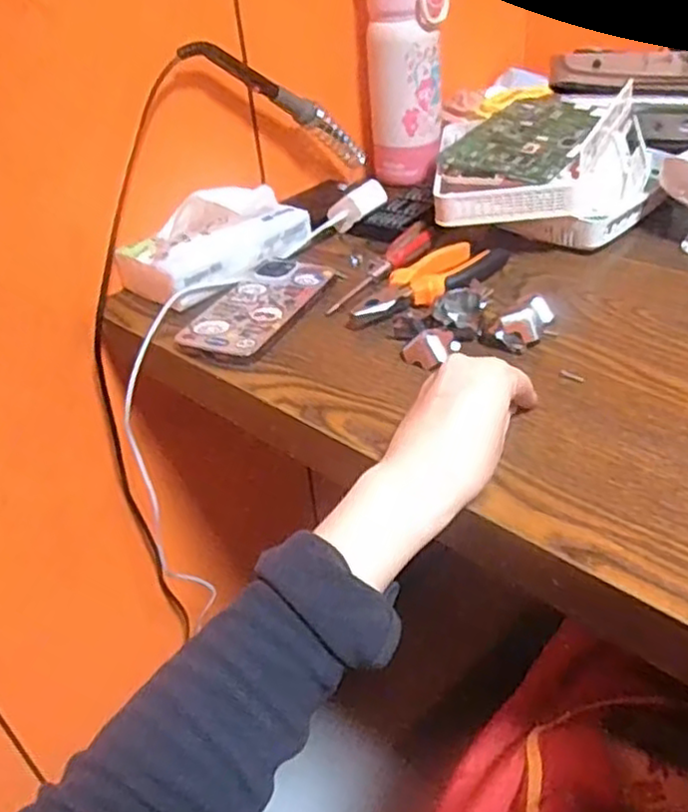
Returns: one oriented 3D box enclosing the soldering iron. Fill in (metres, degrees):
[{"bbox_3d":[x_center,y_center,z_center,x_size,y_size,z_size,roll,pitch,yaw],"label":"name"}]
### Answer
[{"bbox_3d":[-0.051,-0.268,0.636,0.225,0.025,0.036,15,14,-48],"label":"soldering iron"}]

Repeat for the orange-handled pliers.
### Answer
[{"bbox_3d":[0.069,-0.099,0.548,0.151,0.014,0.047,-32,44,-30],"label":"orange-handled pliers"}]

